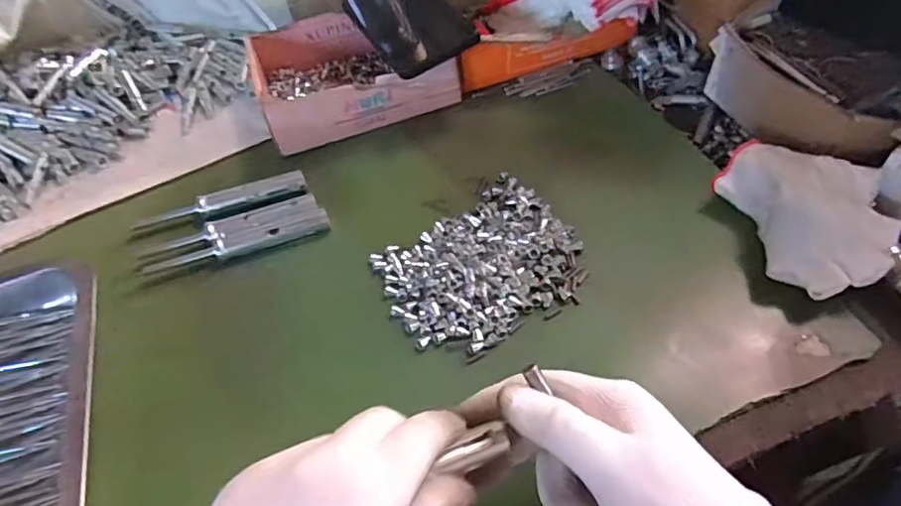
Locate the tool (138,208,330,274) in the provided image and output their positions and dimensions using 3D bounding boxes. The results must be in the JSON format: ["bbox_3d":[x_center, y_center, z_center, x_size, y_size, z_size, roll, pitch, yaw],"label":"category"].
[{"bbox_3d":[-0.164,-0.007,0.434,0.138,0.015,0.019,-20,54,-9],"label":"tool"}]

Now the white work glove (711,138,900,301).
[{"bbox_3d":[0.246,-0.028,0.378,0.086,0.049,0.119,-11,53,-2],"label":"white work glove"}]

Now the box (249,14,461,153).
[{"bbox_3d":[-0.096,-0.176,0.526,0.174,0.051,0.148,-19,54,-8],"label":"box"}]

